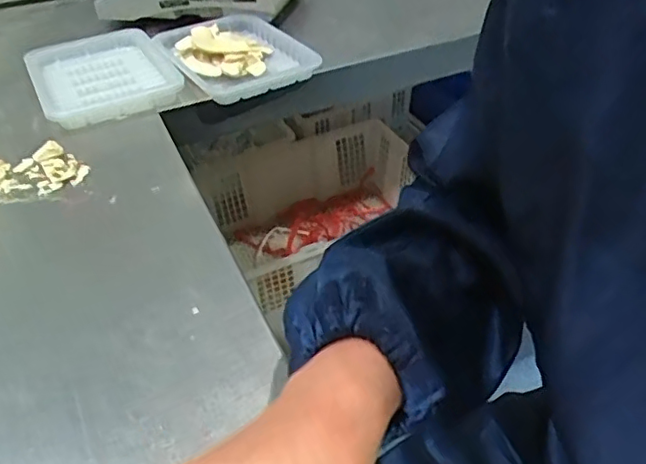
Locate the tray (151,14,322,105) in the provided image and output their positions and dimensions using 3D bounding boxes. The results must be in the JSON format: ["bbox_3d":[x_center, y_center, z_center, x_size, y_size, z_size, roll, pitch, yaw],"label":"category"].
[{"bbox_3d":[-0.095,-0.204,0.675,0.148,0.036,0.161,-21,44,-20],"label":"tray"}]

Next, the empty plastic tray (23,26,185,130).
[{"bbox_3d":[-0.230,-0.164,0.633,0.137,0.036,0.153,-22,44,-20],"label":"empty plastic tray"}]

